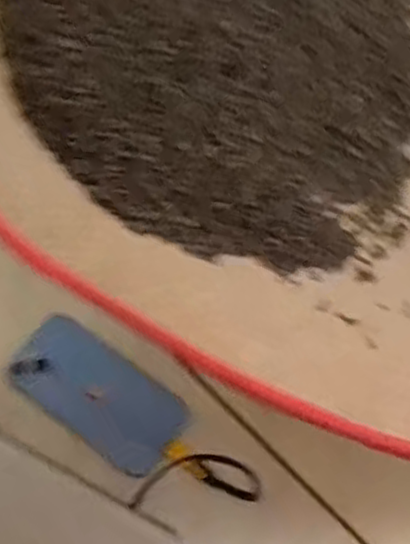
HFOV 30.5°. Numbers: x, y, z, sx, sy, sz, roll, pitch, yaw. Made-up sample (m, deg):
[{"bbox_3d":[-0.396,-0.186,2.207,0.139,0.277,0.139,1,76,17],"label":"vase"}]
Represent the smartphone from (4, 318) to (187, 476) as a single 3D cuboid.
[{"bbox_3d":[-0.086,0.098,0.606,0.140,0.005,0.070,38,75,2],"label":"smartphone"}]

